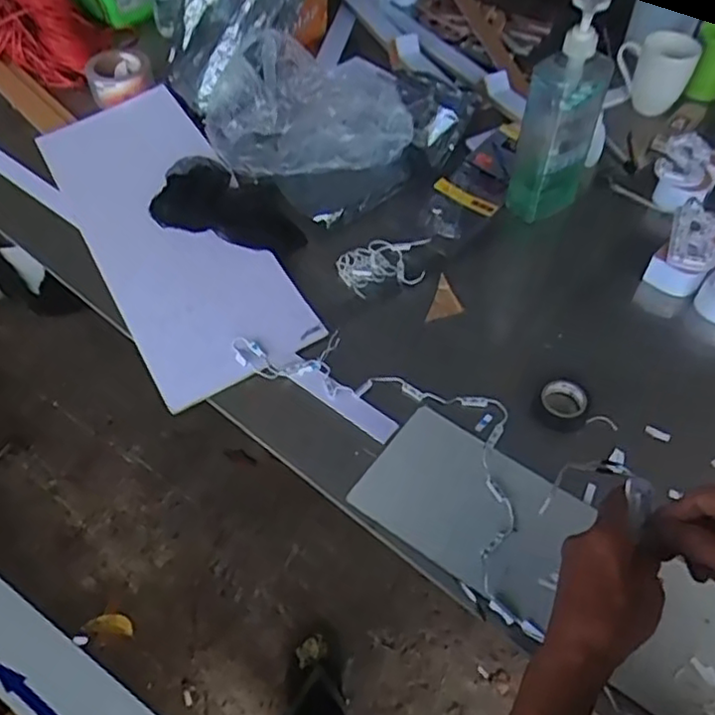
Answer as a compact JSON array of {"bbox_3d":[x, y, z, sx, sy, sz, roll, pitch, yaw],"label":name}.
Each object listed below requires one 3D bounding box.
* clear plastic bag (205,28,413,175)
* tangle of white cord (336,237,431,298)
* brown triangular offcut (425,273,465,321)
[{"bbox_3d":[-0.065,-0.325,0.872,0.245,0.123,0.130,15,54,9],"label":"clear plastic bag"},{"bbox_3d":[0.037,-0.118,0.845,0.119,0.017,0.073,-12,54,-11],"label":"tangle of white cord"},{"bbox_3d":[0.113,-0.069,0.823,0.038,0.008,0.063,18,66,8],"label":"brown triangular offcut"}]

